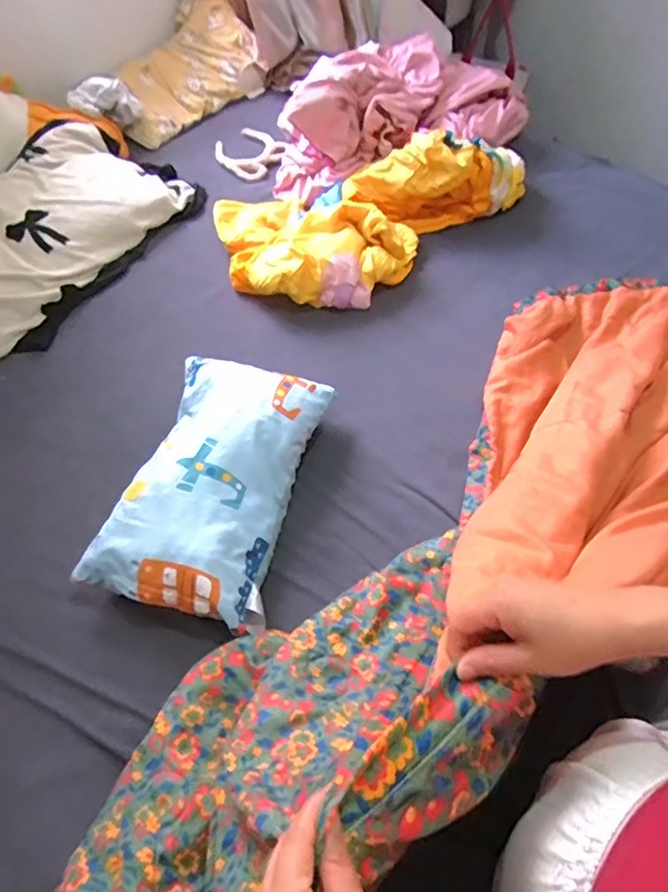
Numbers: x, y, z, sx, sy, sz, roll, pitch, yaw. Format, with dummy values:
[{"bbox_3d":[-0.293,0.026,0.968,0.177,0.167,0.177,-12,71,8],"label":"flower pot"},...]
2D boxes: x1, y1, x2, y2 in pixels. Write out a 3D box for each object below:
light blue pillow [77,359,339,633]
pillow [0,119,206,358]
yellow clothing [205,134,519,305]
[{"bbox_3d":[-0.180,0.048,0.865,0.258,0.114,0.405,13,61,11],"label":"light blue pillow"},{"bbox_3d":[-0.636,-0.488,1.225,0.444,0.105,0.618,35,67,22],"label":"pillow"},{"bbox_3d":[0.085,-0.476,1.149,0.642,0.142,0.363,-13,59,-4],"label":"yellow clothing"}]

